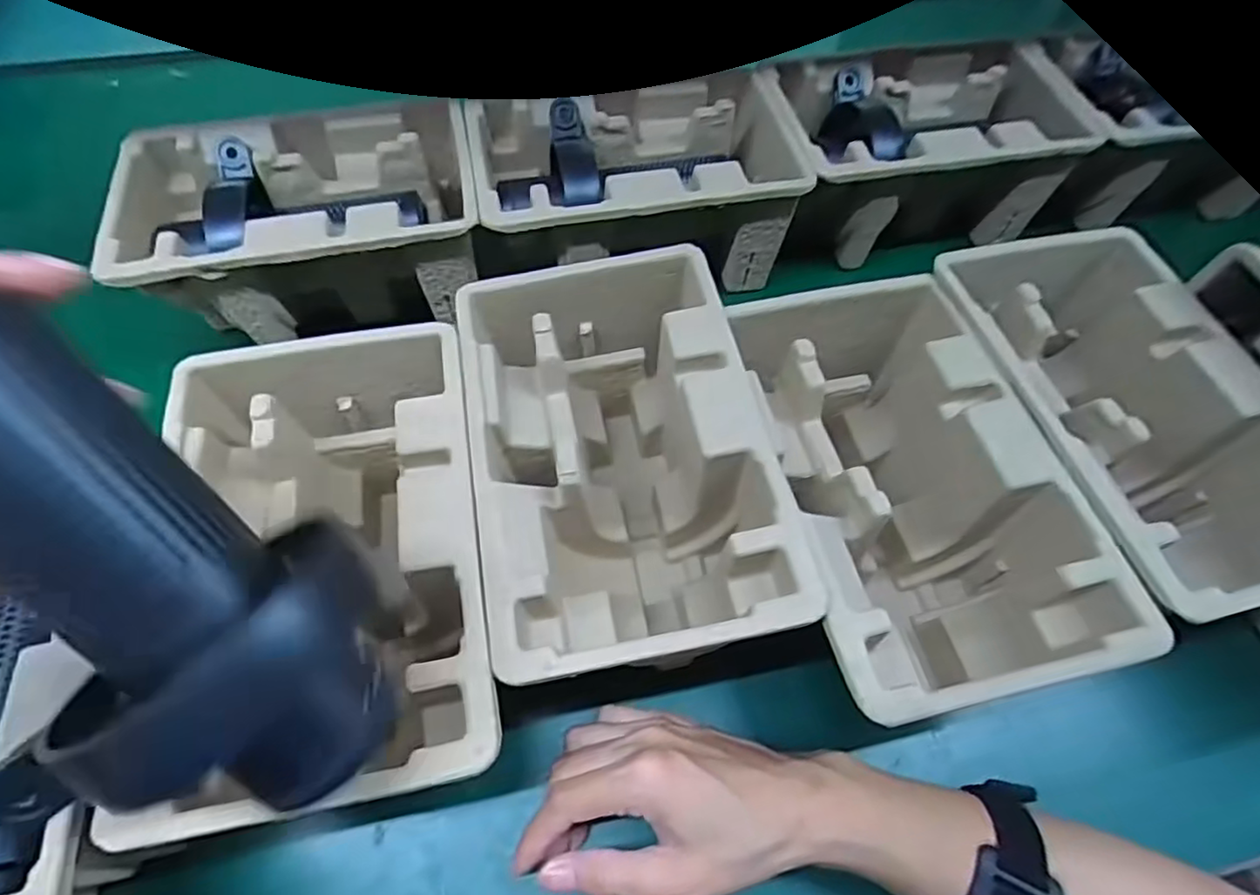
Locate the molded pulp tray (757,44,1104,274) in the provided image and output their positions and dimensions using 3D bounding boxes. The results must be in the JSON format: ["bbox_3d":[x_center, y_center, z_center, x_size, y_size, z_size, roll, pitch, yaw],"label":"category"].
[{"bbox_3d":[0.221,-0.227,0.519,0.212,0.103,0.134,-11,61,-4],"label":"molded pulp tray"}]

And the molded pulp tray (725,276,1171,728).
[{"bbox_3d":[0.135,0.030,0.363,0.145,0.112,0.219,-12,61,-5],"label":"molded pulp tray"}]

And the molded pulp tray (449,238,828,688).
[{"bbox_3d":[-0.008,0.012,0.370,0.142,0.112,0.228,-11,61,-5],"label":"molded pulp tray"}]

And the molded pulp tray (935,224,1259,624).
[{"bbox_3d":[0.275,-0.012,0.374,0.149,0.097,0.220,-15,62,-7],"label":"molded pulp tray"}]

